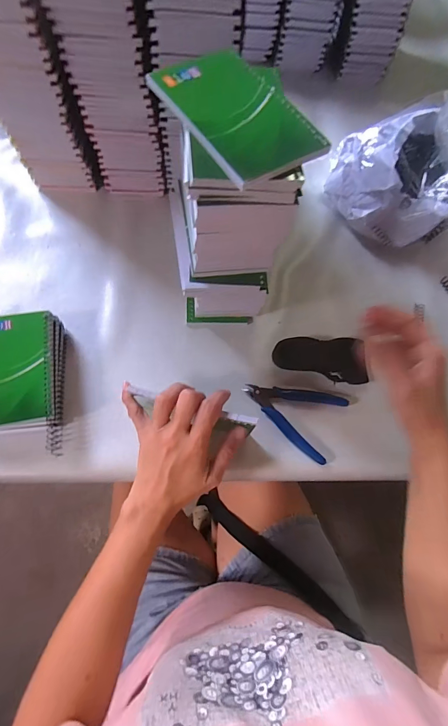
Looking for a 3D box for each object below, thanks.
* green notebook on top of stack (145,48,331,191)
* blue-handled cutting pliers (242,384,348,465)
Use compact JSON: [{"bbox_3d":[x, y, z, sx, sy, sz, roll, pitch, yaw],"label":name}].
[{"bbox_3d":[0.009,-0.186,0.258,0.081,0.006,0.130,-31,73,-14],"label":"green notebook on top of stack"},{"bbox_3d":[0.091,0.051,0.420,0.119,0.014,0.082,42,72,12],"label":"blue-handled cutting pliers"}]

